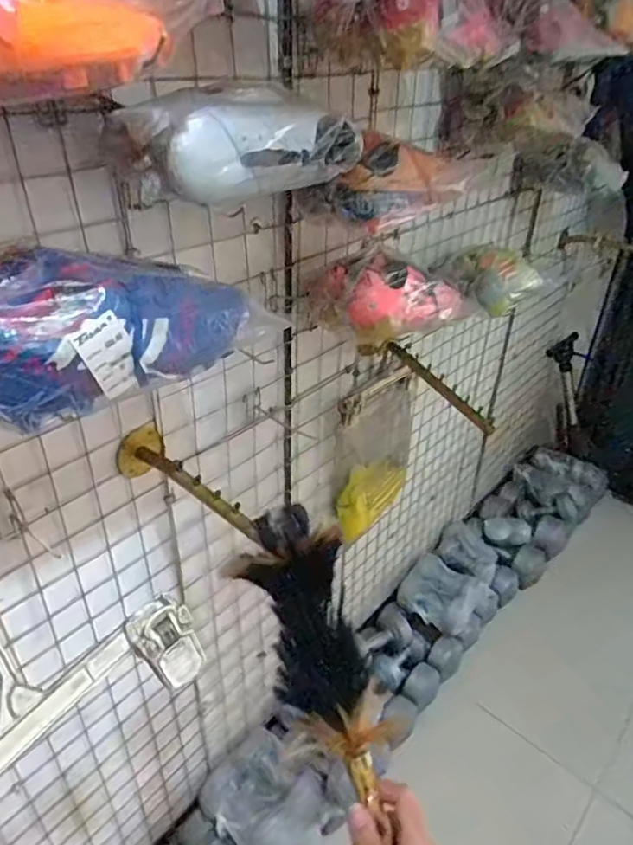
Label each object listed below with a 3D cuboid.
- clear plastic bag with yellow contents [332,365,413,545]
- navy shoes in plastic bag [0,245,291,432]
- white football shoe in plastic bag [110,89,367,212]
[{"bbox_3d":[0.124,0.062,1.192,0.045,0.351,0.244,28,41,33],"label":"clear plastic bag with yellow contents"},{"bbox_3d":[-0.168,-0.082,0.481,0.278,0.100,0.096,-17,38,-27],"label":"navy shoes in plastic bag"},{"bbox_3d":[-0.068,-0.270,0.557,0.245,0.081,0.099,-27,43,-37],"label":"white football shoe in plastic bag"}]

